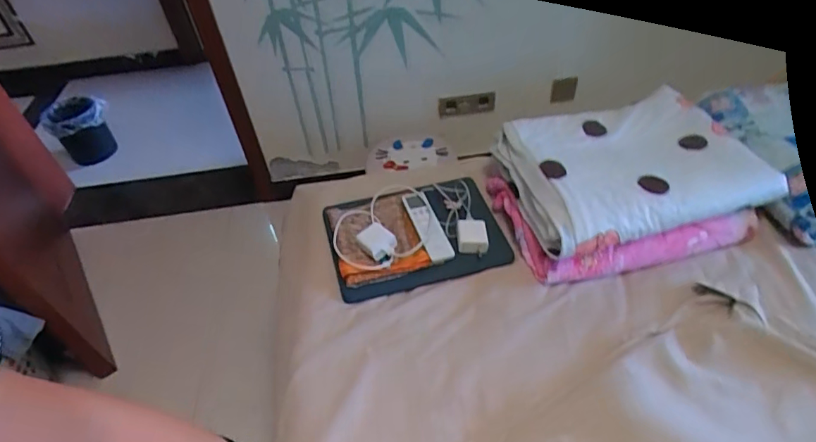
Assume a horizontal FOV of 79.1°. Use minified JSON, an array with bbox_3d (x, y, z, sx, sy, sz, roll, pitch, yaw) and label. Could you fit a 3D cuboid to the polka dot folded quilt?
[{"bbox_3d":[0.407,-0.105,0.921,0.427,0.083,0.301,-14,46,-9],"label":"polka dot folded quilt"}]

